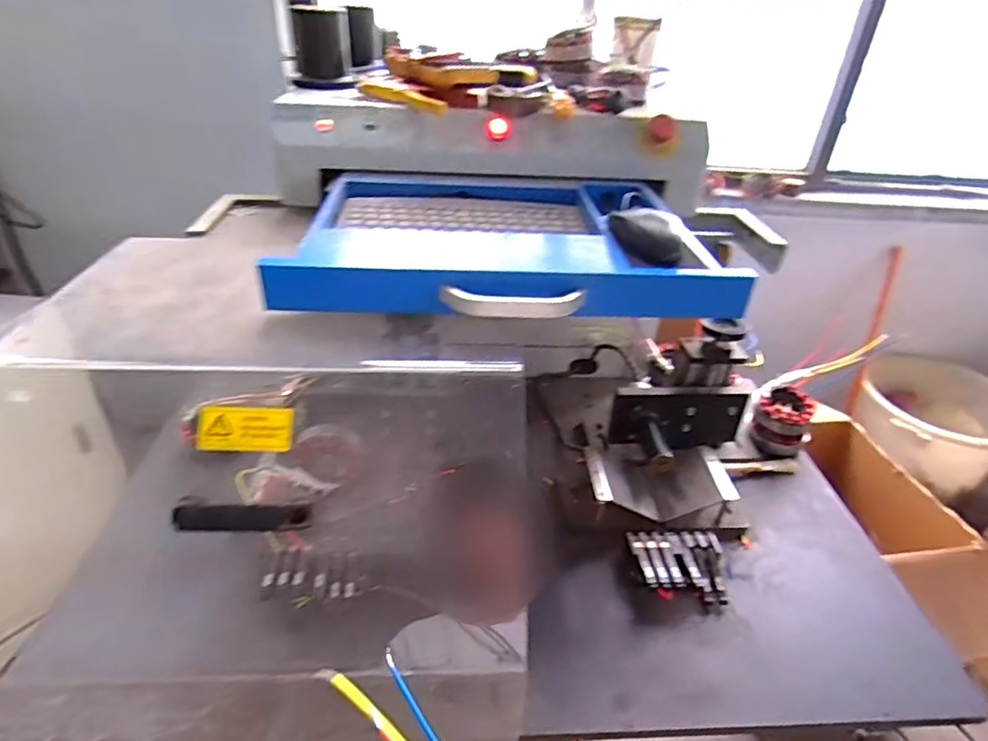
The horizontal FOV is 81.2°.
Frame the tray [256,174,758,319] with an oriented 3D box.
[{"bbox_3d":[0.023,-0.158,0.663,0.465,0.059,0.316,2,34,0],"label":"tray"}]

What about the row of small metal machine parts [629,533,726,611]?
[{"bbox_3d":[0.220,0.235,0.691,0.106,0.032,0.082,2,34,0],"label":"row of small metal machine parts"}]

